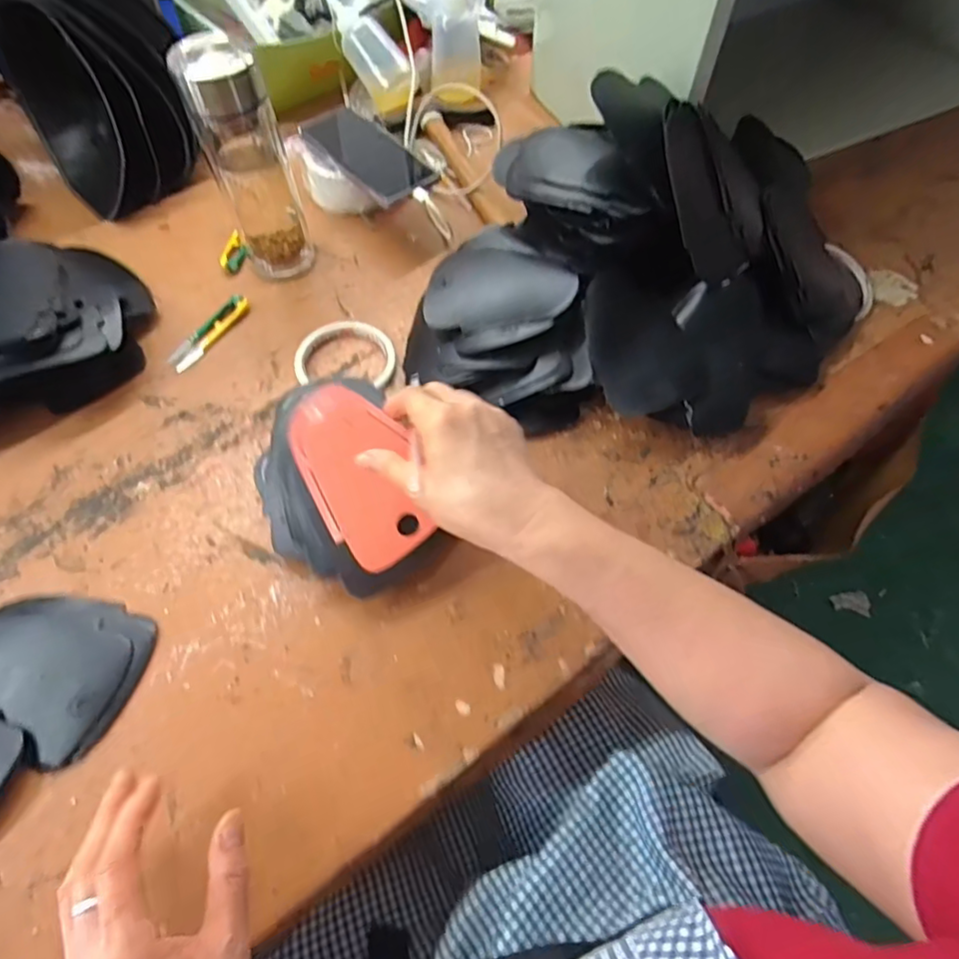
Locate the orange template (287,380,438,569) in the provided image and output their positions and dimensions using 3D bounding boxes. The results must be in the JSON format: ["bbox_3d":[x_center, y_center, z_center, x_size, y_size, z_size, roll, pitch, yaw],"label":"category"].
[{"bbox_3d":[-0.087,-0.005,0.426,0.085,0.008,0.137,-27,86,14],"label":"orange template"}]

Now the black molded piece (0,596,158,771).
[{"bbox_3d":[-0.314,0.131,0.418,0.137,0.007,0.102,21,64,10],"label":"black molded piece"}]

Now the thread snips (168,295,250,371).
[{"bbox_3d":[-0.266,-0.146,0.567,0.022,0.006,0.099,26,65,12],"label":"thread snips"}]

